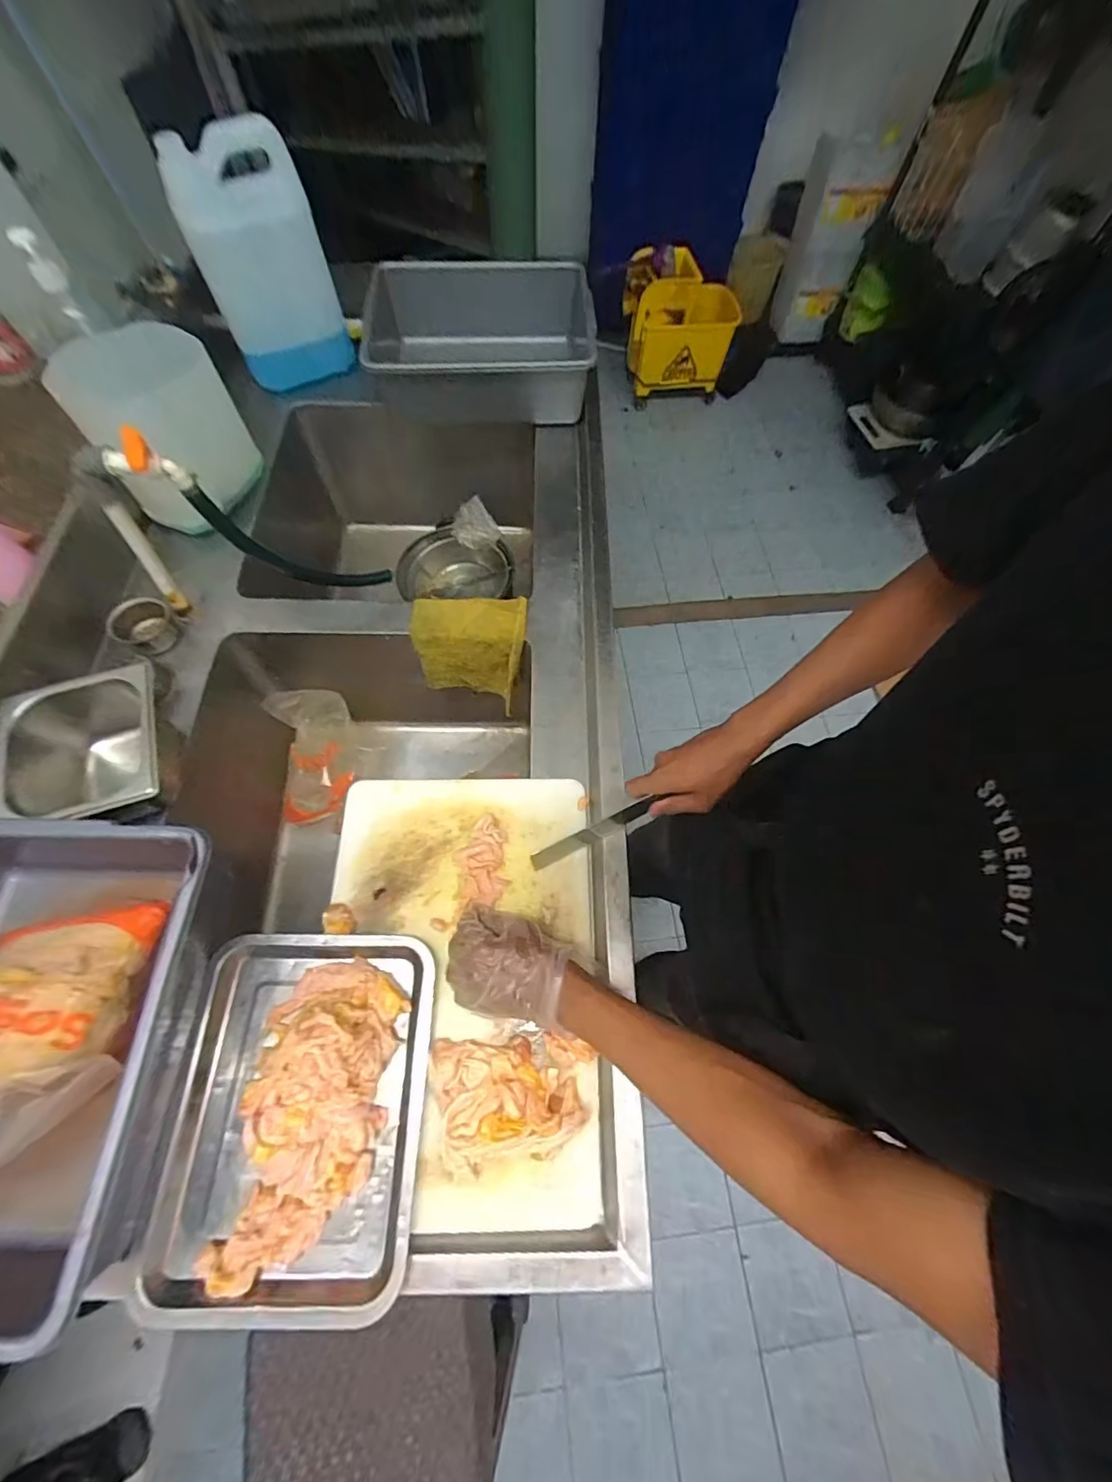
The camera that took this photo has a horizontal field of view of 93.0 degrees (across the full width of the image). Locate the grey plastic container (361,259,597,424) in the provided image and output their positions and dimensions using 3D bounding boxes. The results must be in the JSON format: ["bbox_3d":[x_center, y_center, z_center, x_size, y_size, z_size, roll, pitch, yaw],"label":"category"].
[{"bbox_3d":[-0.130,-0.710,0.963,0.411,0.142,0.280,-4,66,-4],"label":"grey plastic container"}]

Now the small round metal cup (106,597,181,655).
[{"bbox_3d":[-0.572,-0.161,0.737,0.067,0.048,0.073,1,66,-1],"label":"small round metal cup"}]

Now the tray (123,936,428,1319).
[{"bbox_3d":[-0.252,0.348,0.503,0.234,0.059,0.303,0,66,-2],"label":"tray"}]

